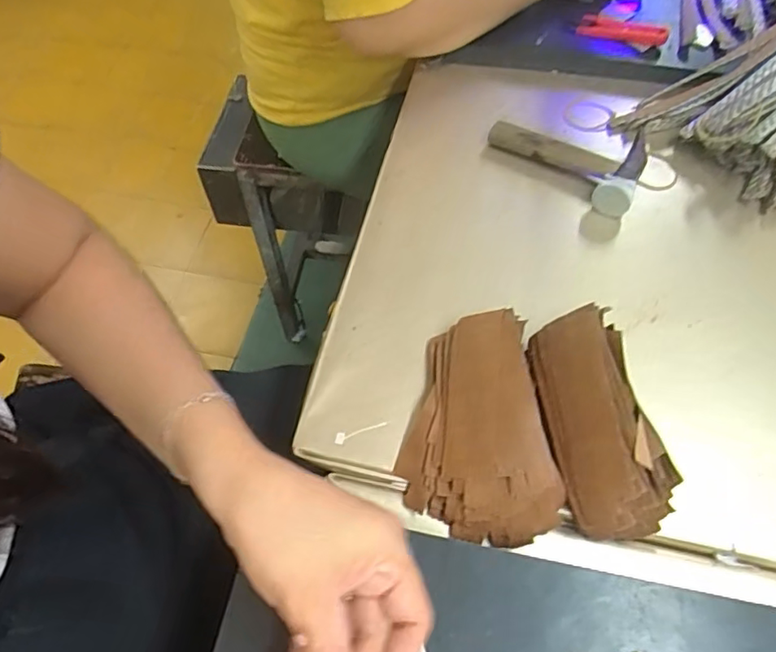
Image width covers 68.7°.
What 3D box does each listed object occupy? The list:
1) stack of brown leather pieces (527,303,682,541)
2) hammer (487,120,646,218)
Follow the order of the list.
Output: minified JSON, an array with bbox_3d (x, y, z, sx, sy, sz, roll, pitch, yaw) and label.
[{"bbox_3d":[0.128,0.057,0.353,0.062,0.050,0.139,-9,59,-3],"label":"stack of brown leather pieces"},{"bbox_3d":[0.152,-0.150,0.494,0.132,0.023,0.090,21,62,14],"label":"hammer"}]

